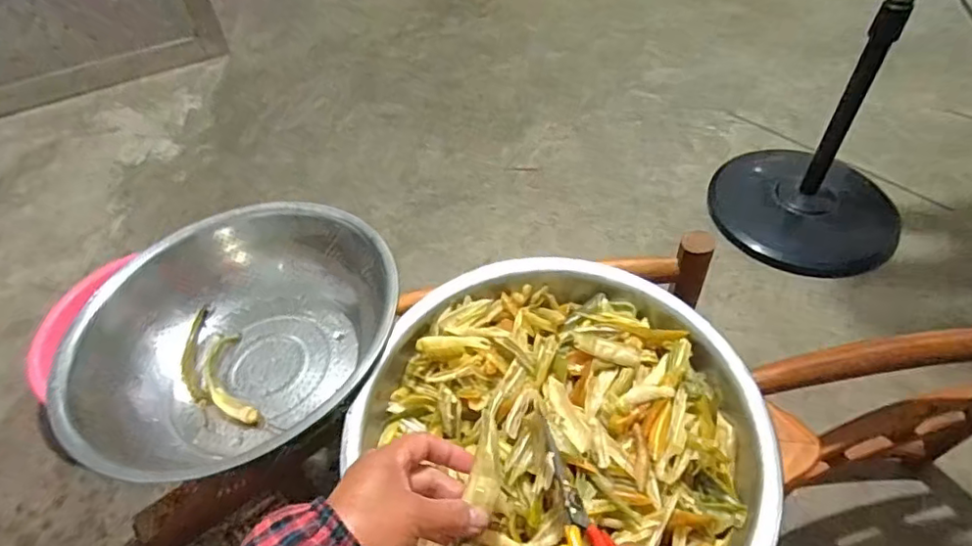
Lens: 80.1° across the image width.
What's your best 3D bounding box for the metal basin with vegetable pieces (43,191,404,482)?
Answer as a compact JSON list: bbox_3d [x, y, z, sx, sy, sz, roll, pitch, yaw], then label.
[{"bbox_3d":[-0.258,0.064,0.627,0.327,0.115,0.294,-1,48,3],"label":"metal basin with vegetable pieces"}]

